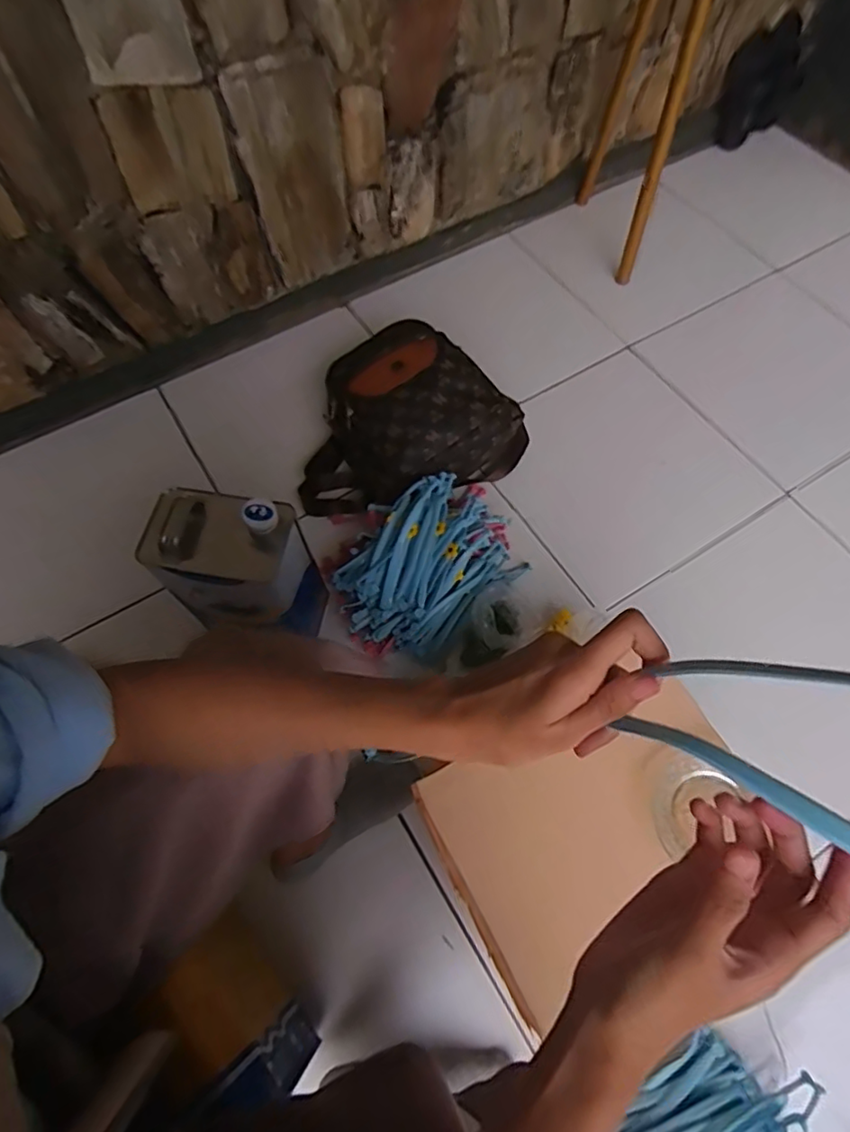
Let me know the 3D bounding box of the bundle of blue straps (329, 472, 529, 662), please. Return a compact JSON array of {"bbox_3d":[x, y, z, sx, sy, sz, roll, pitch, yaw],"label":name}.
[{"bbox_3d":[0.009,-0.006,0.831,0.182,0.116,0.268,39,70,17],"label":"bundle of blue straps"}]

